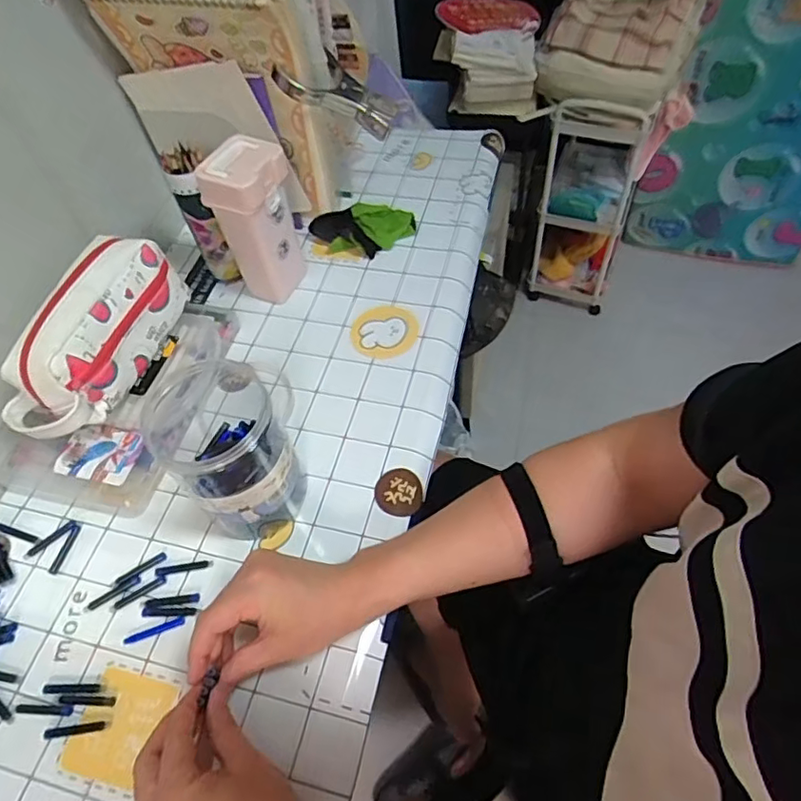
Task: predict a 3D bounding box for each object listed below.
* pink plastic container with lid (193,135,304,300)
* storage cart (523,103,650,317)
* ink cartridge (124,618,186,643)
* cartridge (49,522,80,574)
[{"bbox_3d":[-0.158,-0.194,0.643,0.070,0.176,0.078,22,60,18],"label":"pink plastic container with lid"},{"bbox_3d":[0.481,-0.564,1.474,0.261,0.557,0.333,12,62,16],"label":"storage cart"},{"bbox_3d":[-0.212,0.198,0.485,0.052,0.004,0.006,-18,57,-9],"label":"ink cartridge"},{"bbox_3d":[-0.319,0.139,0.534,0.009,0.004,0.048,8,57,9],"label":"cartridge"}]

